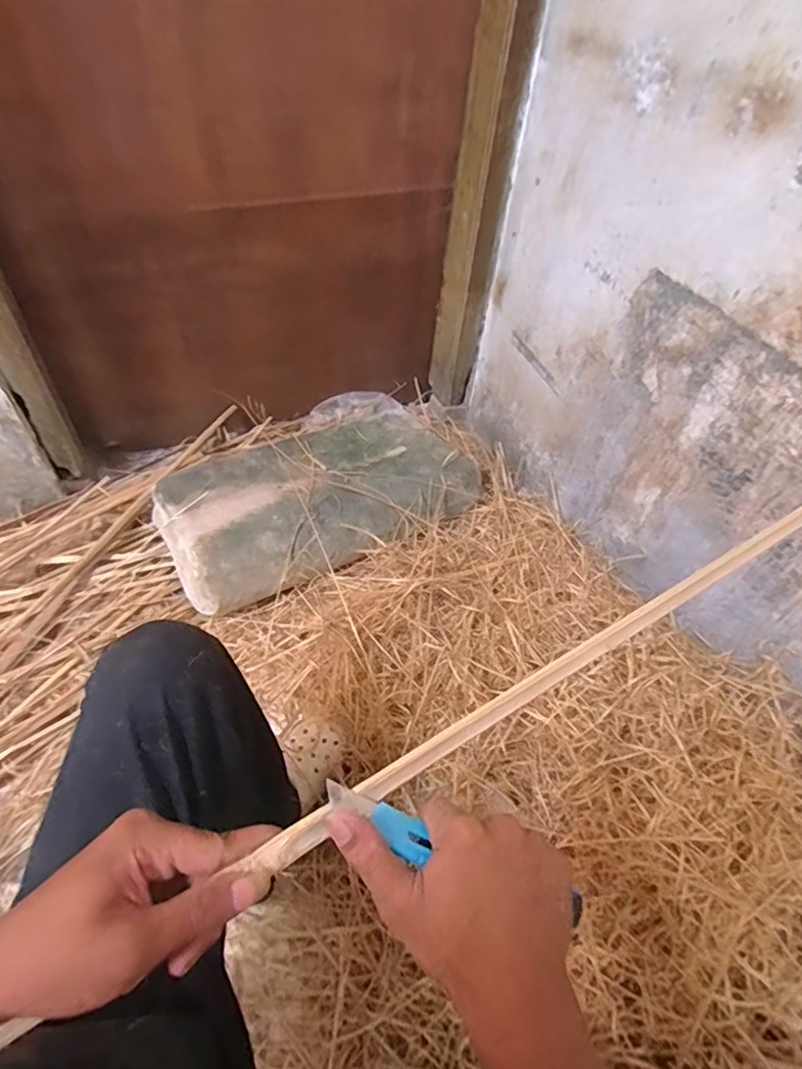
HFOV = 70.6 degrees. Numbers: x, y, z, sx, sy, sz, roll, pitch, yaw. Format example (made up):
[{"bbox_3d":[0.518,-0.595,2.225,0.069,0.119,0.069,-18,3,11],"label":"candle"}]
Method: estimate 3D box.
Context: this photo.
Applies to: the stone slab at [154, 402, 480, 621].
[{"bbox_3d":[-0.162,-0.094,1.123,0.601,0.074,0.349,-24,57,-22],"label":"stone slab"}]

